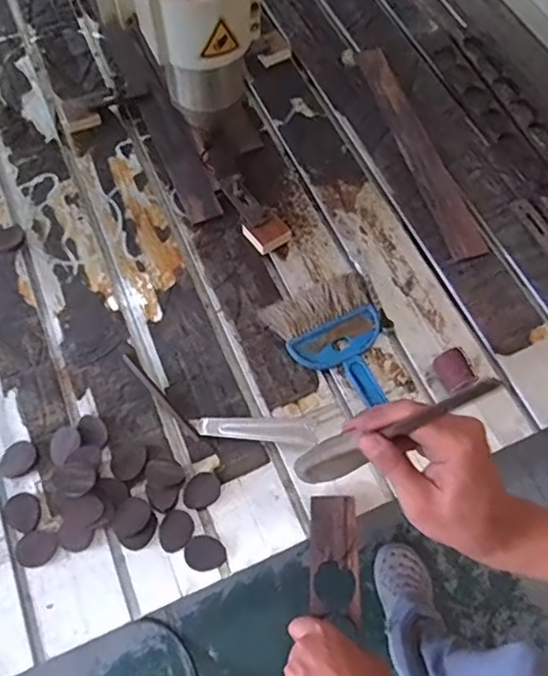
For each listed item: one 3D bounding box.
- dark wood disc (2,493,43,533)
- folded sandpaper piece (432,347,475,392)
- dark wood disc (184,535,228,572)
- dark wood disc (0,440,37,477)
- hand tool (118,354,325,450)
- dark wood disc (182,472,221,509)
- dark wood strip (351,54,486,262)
[{"bbox_3d":[-0.274,0.190,0.621,0.045,0.004,0.037,38,70,15],"label":"dark wood disc"},{"bbox_3d":[0.217,0.039,0.691,0.029,0.033,0.046,-21,67,-10],"label":"folded sandpaper piece"},{"bbox_3d":[-0.073,0.232,0.611,0.045,0.004,0.035,7,53,-12],"label":"dark wood disc"},{"bbox_3d":[-0.290,0.137,0.644,0.041,0.009,0.037,-23,68,-11],"label":"dark wood disc"},{"bbox_3d":[-0.073,0.082,0.660,0.249,0.047,0.064,18,66,7],"label":"hand tool"},{"bbox_3d":[-0.081,0.172,0.636,0.043,0.004,0.036,-30,88,-15],"label":"dark wood disc"},{"bbox_3d":[0.215,-0.289,0.854,0.052,0.010,0.406,-16,66,-8],"label":"dark wood strip"}]

